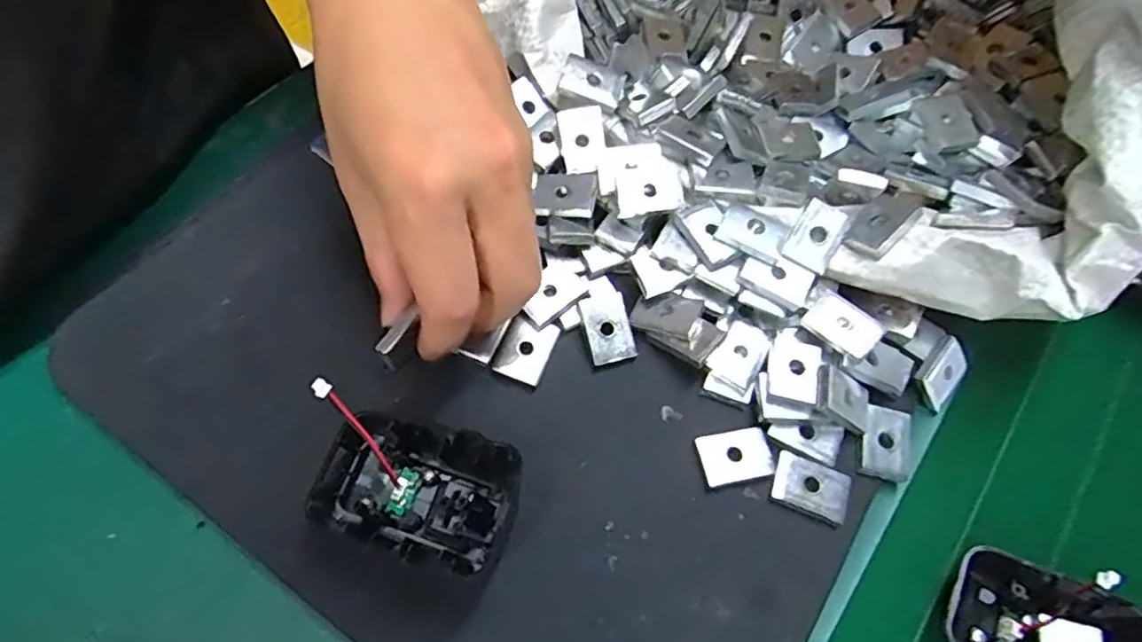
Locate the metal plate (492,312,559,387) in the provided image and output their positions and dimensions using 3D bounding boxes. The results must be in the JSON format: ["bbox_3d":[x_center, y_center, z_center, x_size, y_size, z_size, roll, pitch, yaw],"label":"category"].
[{"bbox_3d":[-0.019,0.011,0.259,0.019,0.004,0.027,22,65,-1],"label":"metal plate"}]

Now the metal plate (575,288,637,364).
[{"bbox_3d":[0.015,0.001,0.265,0.019,0.004,0.032,-13,71,-8],"label":"metal plate"}]

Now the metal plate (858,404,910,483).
[{"bbox_3d":[0.127,0.049,0.255,0.019,0.006,0.028,14,64,2],"label":"metal plate"}]

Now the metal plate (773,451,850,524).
[{"bbox_3d":[0.093,0.064,0.244,0.028,0.005,0.019,25,65,7],"label":"metal plate"}]

